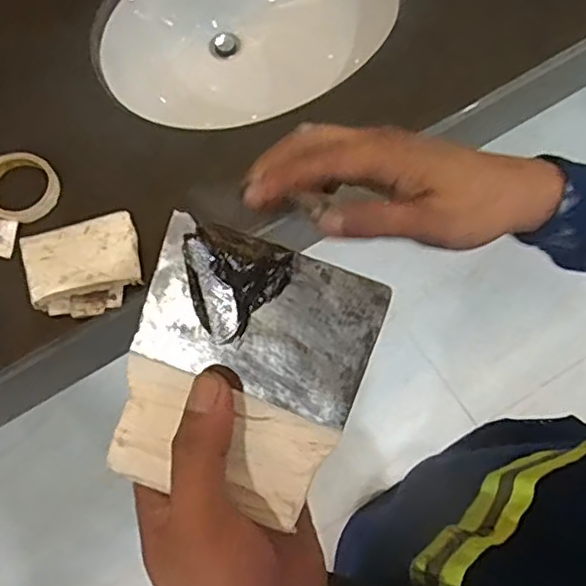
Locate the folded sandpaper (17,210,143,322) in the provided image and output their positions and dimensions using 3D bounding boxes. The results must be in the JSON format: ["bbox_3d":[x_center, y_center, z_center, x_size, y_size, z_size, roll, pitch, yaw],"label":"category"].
[{"bbox_3d":[-0.244,-0.031,0.725,0.128,0.016,0.114,-15,72,-4],"label":"folded sandpaper"}]

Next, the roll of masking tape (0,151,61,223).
[{"bbox_3d":[-0.335,-0.131,0.764,0.088,0.023,0.088,0,72,1],"label":"roll of masking tape"}]

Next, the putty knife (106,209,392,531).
[{"bbox_3d":[-0.020,0.031,0.243,0.087,0.007,0.102,18,97,0],"label":"putty knife"}]

